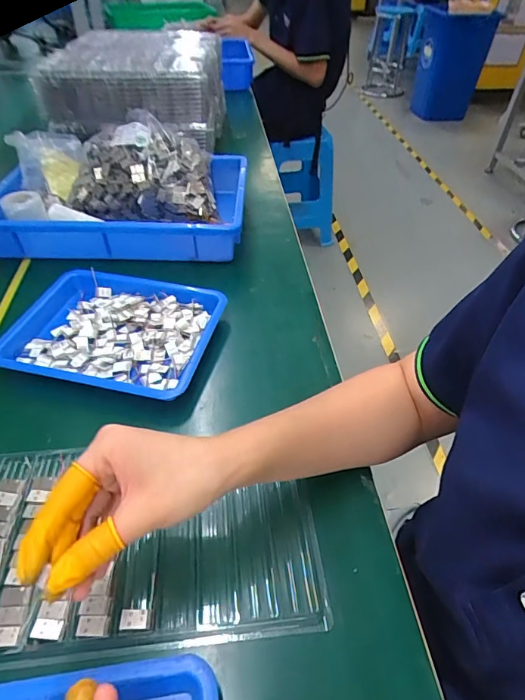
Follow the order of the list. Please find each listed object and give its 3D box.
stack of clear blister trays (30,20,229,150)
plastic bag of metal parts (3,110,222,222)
[{"bbox_3d":[-0.236,-0.540,0.875,0.301,0.119,0.351,4,44,0],"label":"stack of clear blister trays"},{"bbox_3d":[-0.224,-0.277,0.679,0.296,0.120,0.164,-2,44,-6],"label":"plastic bag of metal parts"}]

